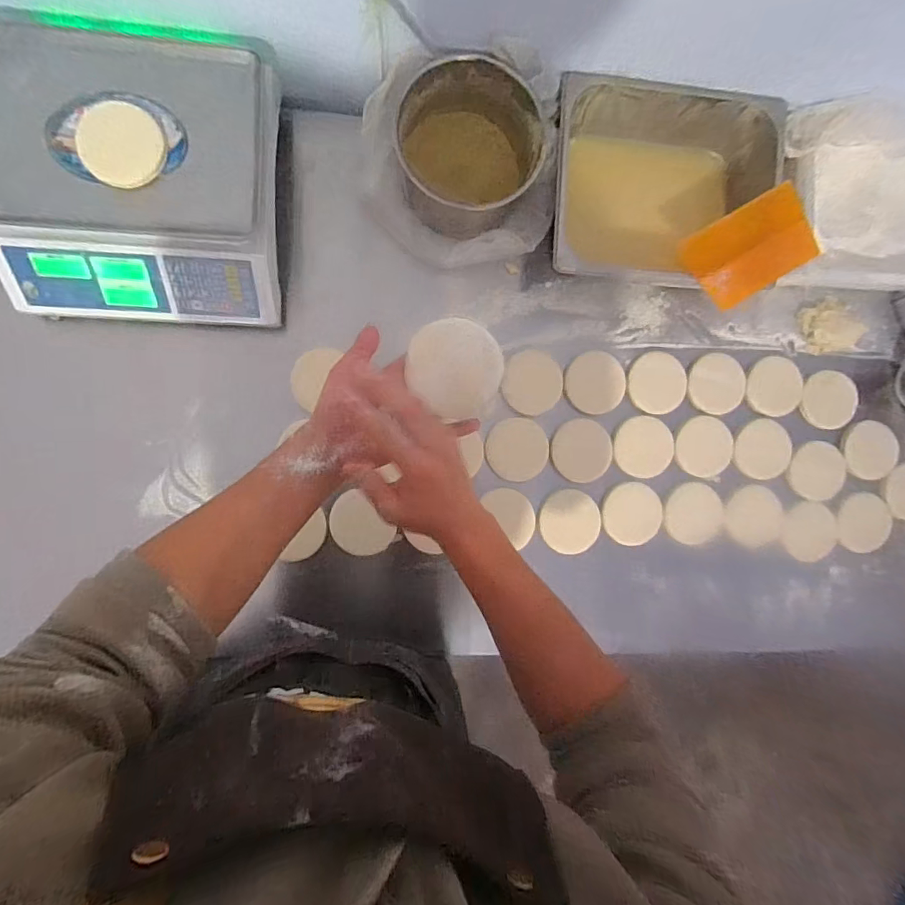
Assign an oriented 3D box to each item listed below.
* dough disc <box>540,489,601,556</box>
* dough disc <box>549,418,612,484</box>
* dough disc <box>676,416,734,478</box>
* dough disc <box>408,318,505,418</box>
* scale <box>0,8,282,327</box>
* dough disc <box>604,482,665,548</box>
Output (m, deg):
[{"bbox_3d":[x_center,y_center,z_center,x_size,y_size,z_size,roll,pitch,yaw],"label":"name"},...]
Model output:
[{"bbox_3d":[0.182,0.108,0.749,0.088,0.011,0.098,-19,90,-5],"label":"dough disc"},{"bbox_3d":[0.198,-0.001,0.737,0.091,0.020,0.087,0,89,-5],"label":"dough disc"},{"bbox_3d":[0.402,-0.009,0.769,0.088,0.010,0.093,0,101,1],"label":"dough disc"},{"bbox_3d":[0.004,-0.082,0.474,0.087,0.005,0.094,0,104,2],"label":"dough disc"},{"bbox_3d":[-0.402,-0.353,0.625,0.335,0.140,0.337,1,90,-6],"label":"scale"},{"bbox_3d":[0.280,0.095,0.748,0.090,0.008,0.096,0,96,-2],"label":"dough disc"}]

